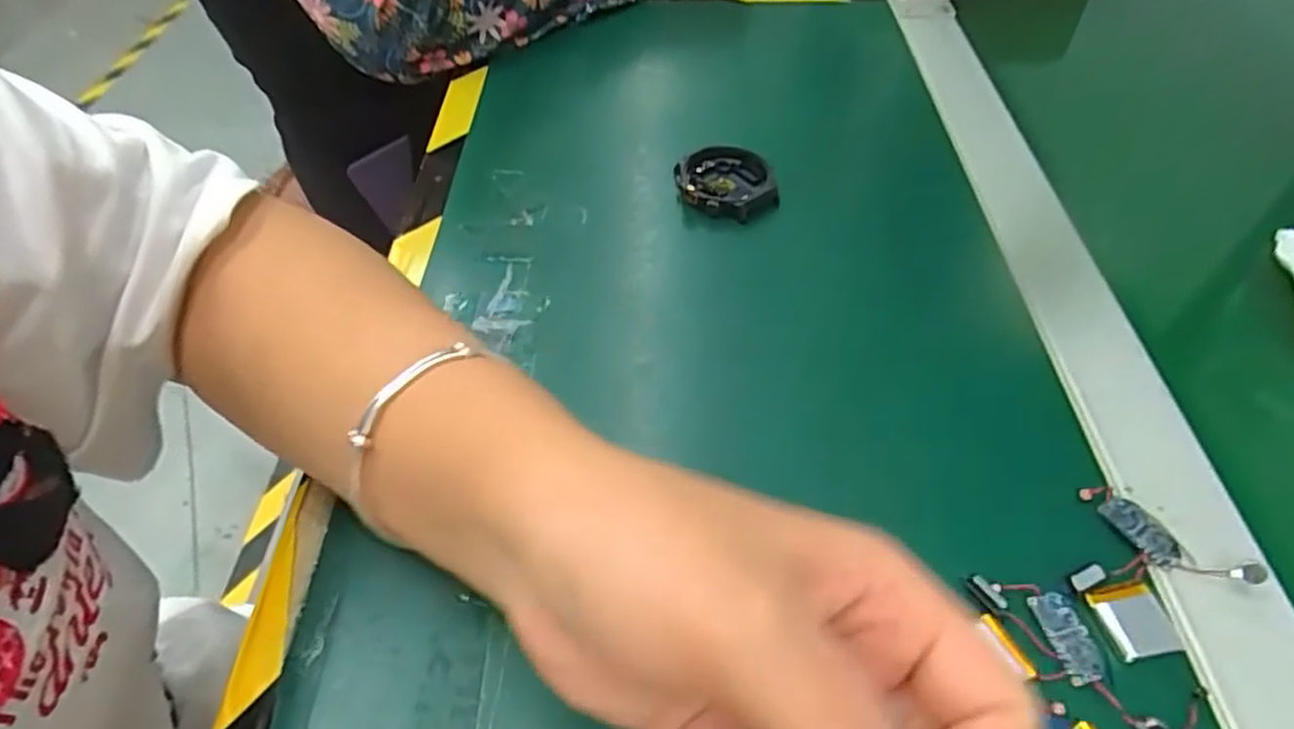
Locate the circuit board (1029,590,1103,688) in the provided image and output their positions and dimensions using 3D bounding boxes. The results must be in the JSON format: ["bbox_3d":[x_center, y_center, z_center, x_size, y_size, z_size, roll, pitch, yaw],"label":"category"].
[{"bbox_3d":[0.136,0.087,0.225,0.014,0.004,0.027,-10,51,-8],"label":"circuit board"}]

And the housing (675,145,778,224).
[{"bbox_3d":[0.041,-0.096,0.370,0.045,0.013,0.053,-24,54,-19],"label":"housing"}]

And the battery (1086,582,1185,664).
[{"bbox_3d":[0.158,0.083,0.226,0.021,0.004,0.022,-8,51,-7],"label":"battery"}]

